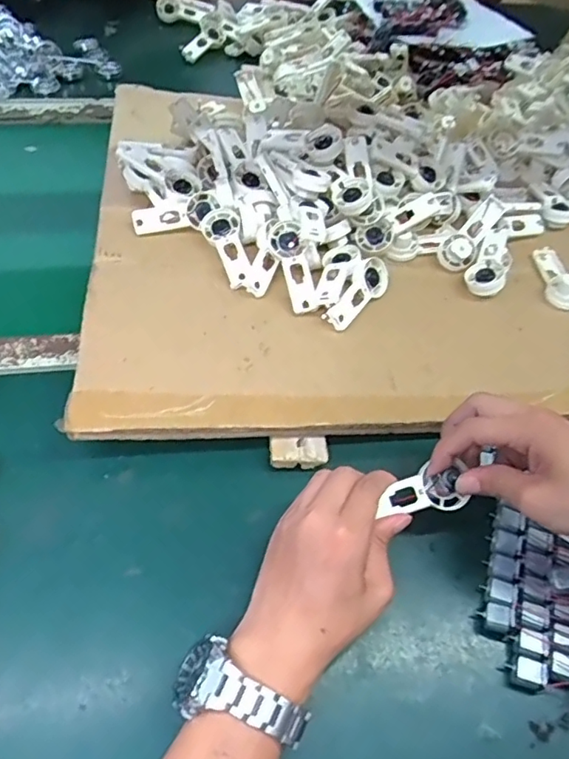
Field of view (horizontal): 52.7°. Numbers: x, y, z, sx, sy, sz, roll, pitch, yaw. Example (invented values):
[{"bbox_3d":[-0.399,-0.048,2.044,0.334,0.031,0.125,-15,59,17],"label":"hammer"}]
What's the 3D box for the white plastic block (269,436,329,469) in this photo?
[{"bbox_3d":[0.013,0.061,0.485,0.049,0.013,0.026,1,53,-4],"label":"white plastic block"}]

